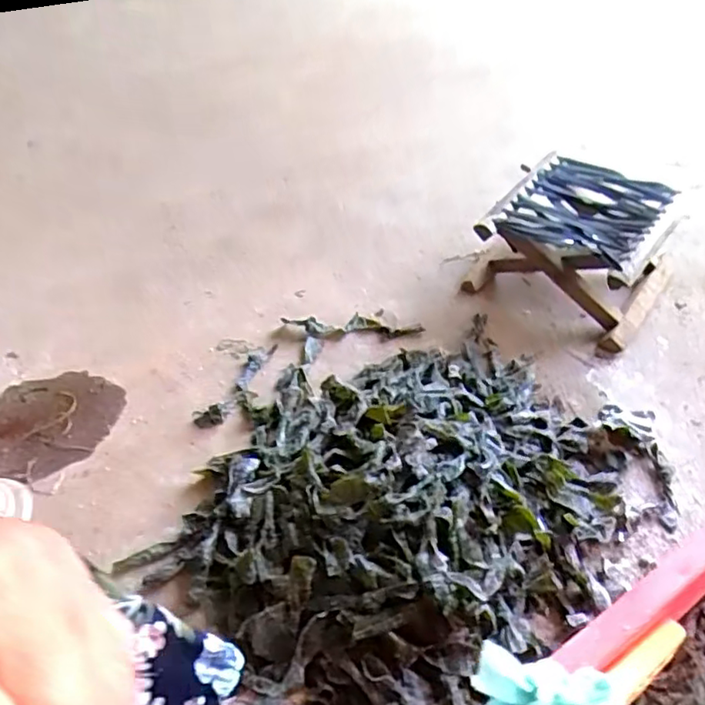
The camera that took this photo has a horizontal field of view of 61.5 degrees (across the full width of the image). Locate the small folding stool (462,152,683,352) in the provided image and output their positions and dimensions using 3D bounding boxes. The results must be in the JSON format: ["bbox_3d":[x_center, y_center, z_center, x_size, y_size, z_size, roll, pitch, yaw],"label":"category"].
[{"bbox_3d":[0.331,-0.158,0.887,0.257,0.140,0.242,27,53,26],"label":"small folding stool"}]

